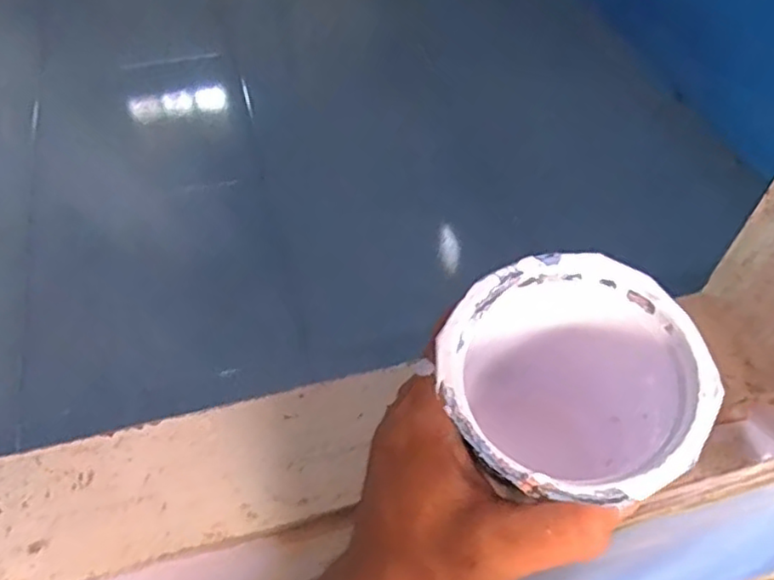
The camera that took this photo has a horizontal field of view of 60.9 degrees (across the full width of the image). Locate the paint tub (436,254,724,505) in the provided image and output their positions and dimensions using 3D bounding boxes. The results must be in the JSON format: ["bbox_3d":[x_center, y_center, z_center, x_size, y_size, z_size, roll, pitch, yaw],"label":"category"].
[{"bbox_3d":[0.065,0.051,0.258,0.091,0.091,0.089,0,51,0],"label":"paint tub"}]

